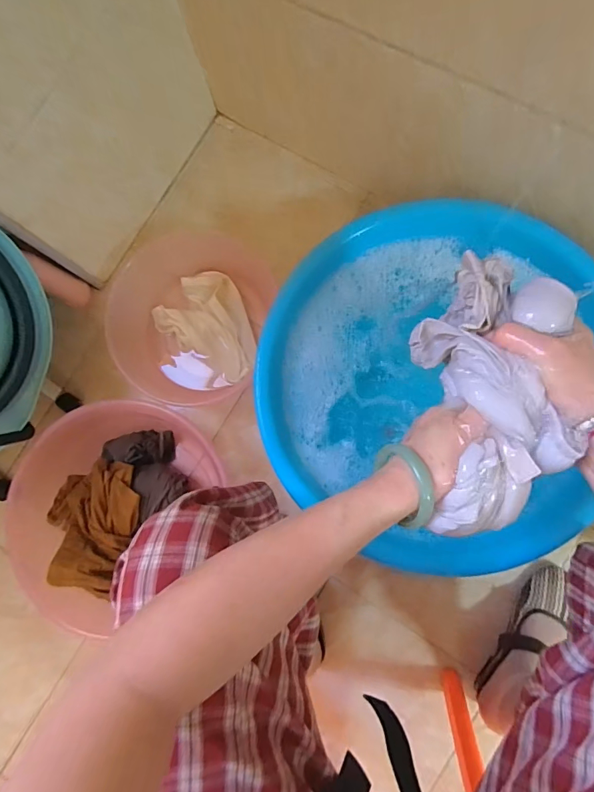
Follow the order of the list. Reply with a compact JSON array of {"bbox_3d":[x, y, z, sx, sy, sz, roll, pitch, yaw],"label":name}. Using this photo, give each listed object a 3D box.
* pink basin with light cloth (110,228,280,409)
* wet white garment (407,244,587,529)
[{"bbox_3d":[-0.179,-0.138,0.732,0.252,0.114,0.257,-1,84,6],"label":"pink basin with light cloth"},{"bbox_3d":[0.155,0.001,0.338,0.104,0.067,0.224,2,77,6],"label":"wet white garment"}]

